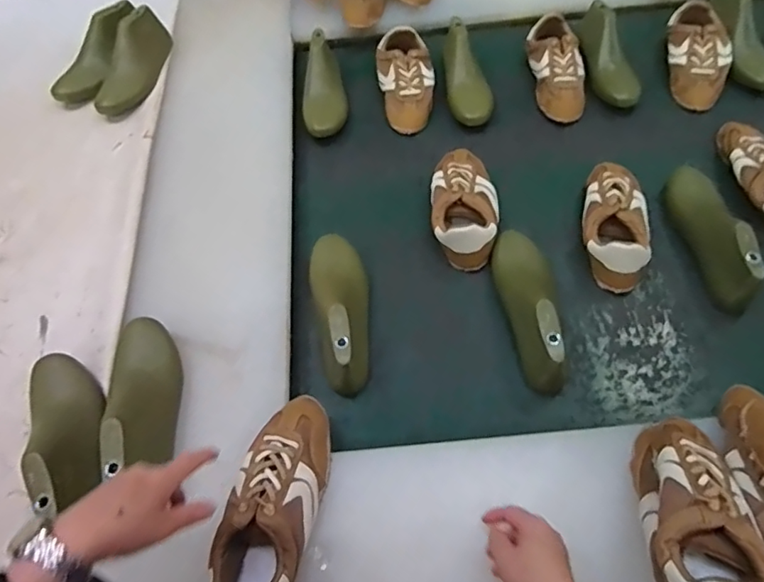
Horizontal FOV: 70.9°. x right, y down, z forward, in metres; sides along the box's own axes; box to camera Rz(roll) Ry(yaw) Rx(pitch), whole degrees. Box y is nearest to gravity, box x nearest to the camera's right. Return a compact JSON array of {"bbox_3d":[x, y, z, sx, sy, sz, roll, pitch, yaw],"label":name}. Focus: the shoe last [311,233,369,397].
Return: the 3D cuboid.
[{"bbox_3d":[-0.055,0.012,0.724,0.071,0.071,0.230,-11,60,-1],"label":"shoe last"}]

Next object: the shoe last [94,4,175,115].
[{"bbox_3d":[-0.454,-0.425,0.998,0.070,0.064,0.229,9,72,10],"label":"shoe last"}]

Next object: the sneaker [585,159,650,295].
[{"bbox_3d":[0.347,-0.111,0.792,0.095,0.070,0.228,10,60,10],"label":"sneaker"}]

